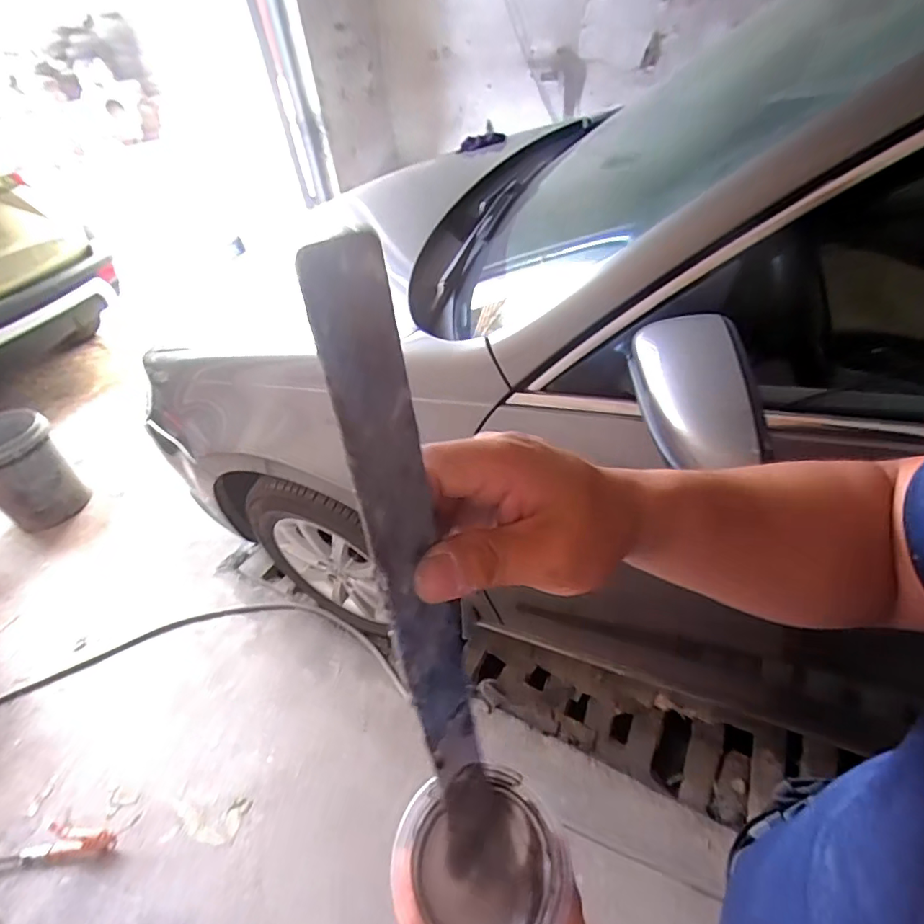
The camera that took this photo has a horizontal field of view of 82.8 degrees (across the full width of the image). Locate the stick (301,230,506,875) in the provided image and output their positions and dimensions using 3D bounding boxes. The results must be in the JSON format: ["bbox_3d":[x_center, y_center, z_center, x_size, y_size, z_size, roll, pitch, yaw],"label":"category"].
[{"bbox_3d":[-0.012,0.076,0.217,0.004,0.313,0.034,14,34,36],"label":"stick"}]

